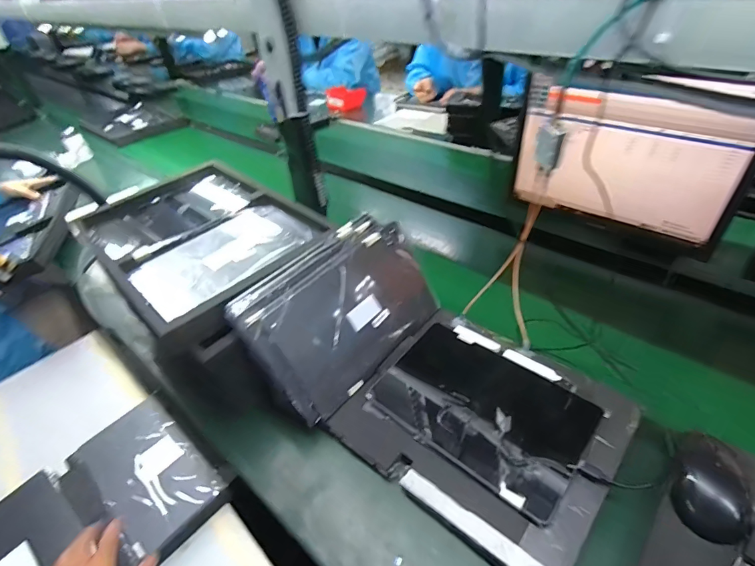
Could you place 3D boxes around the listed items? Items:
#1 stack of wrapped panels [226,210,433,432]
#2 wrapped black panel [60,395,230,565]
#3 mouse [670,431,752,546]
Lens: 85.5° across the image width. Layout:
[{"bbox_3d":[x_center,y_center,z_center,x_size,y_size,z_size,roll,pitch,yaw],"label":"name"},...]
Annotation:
[{"bbox_3d":[-0.044,0.040,0.582,0.278,0.197,0.047,-38,21,-27],"label":"stack of wrapped panels"},{"bbox_3d":[-0.365,0.292,0.629,0.244,0.015,0.165,24,49,31],"label":"wrapped black panel"},{"bbox_3d":[0.353,0.212,0.428,0.064,0.028,0.113,25,49,32],"label":"mouse"}]

